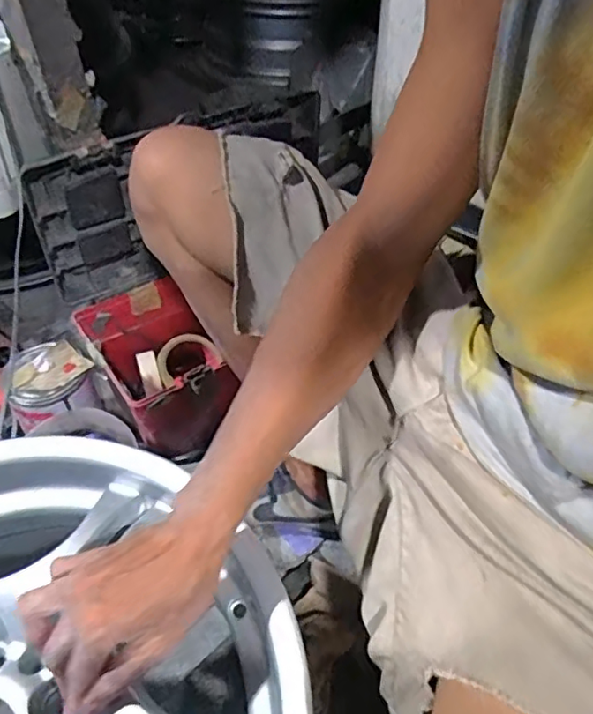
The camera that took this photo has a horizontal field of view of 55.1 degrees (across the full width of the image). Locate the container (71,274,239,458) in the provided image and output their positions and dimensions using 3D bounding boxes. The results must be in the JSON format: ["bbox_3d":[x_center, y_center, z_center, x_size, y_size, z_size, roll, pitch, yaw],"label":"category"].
[{"bbox_3d":[-0.183,0.022,0.788,0.155,0.151,0.201,-24,51,-22],"label":"container"}]

